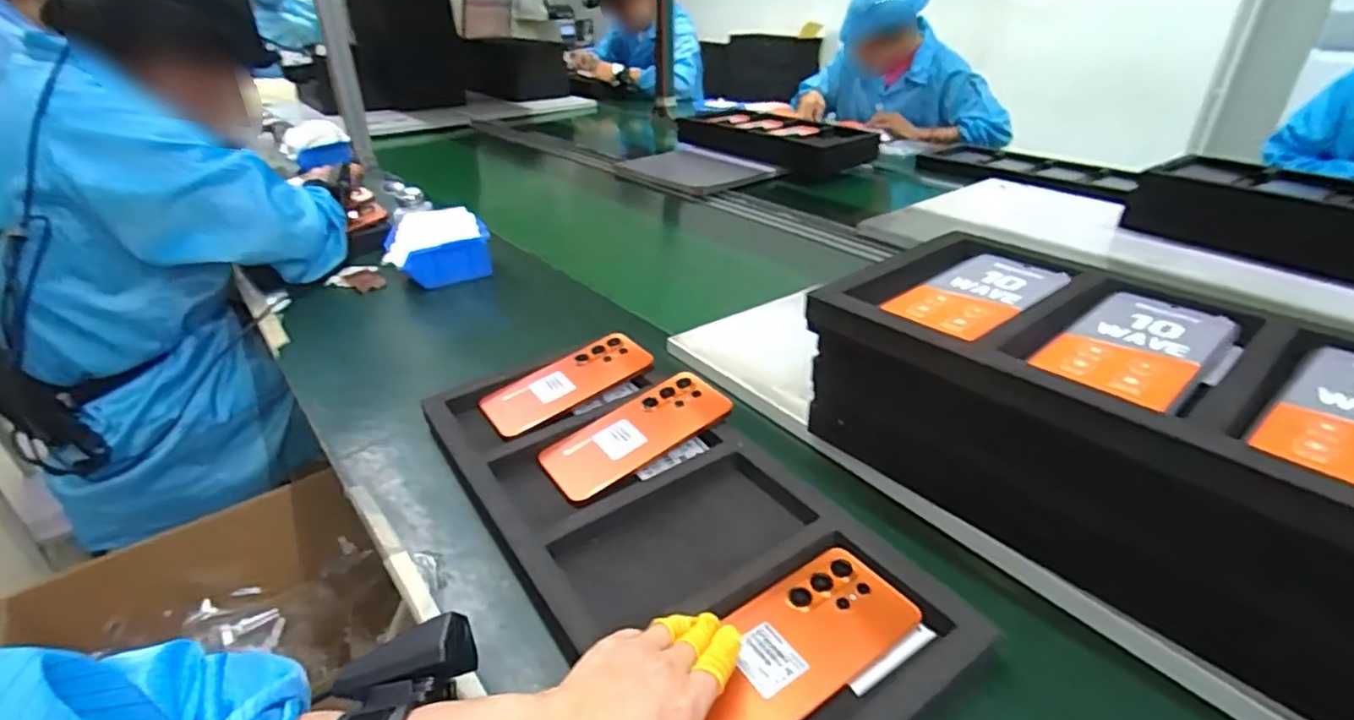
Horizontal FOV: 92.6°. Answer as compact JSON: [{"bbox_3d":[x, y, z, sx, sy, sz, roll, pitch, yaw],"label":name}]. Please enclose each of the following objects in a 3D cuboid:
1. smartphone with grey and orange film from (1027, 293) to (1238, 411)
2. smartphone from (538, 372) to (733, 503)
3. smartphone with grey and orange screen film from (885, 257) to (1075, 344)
[{"bbox_3d":[0.304,-0.011,0.424,0.151,0.007,0.074,-23,37,-33],"label":"smartphone with grey and orange film"},{"bbox_3d":[-0.035,0.066,0.588,0.171,0.008,0.079,-29,41,-23],"label":"smartphone"},{"bbox_3d":[0.232,-0.052,0.493,0.151,0.008,0.075,-23,37,-34],"label":"smartphone with grey and orange screen film"}]

